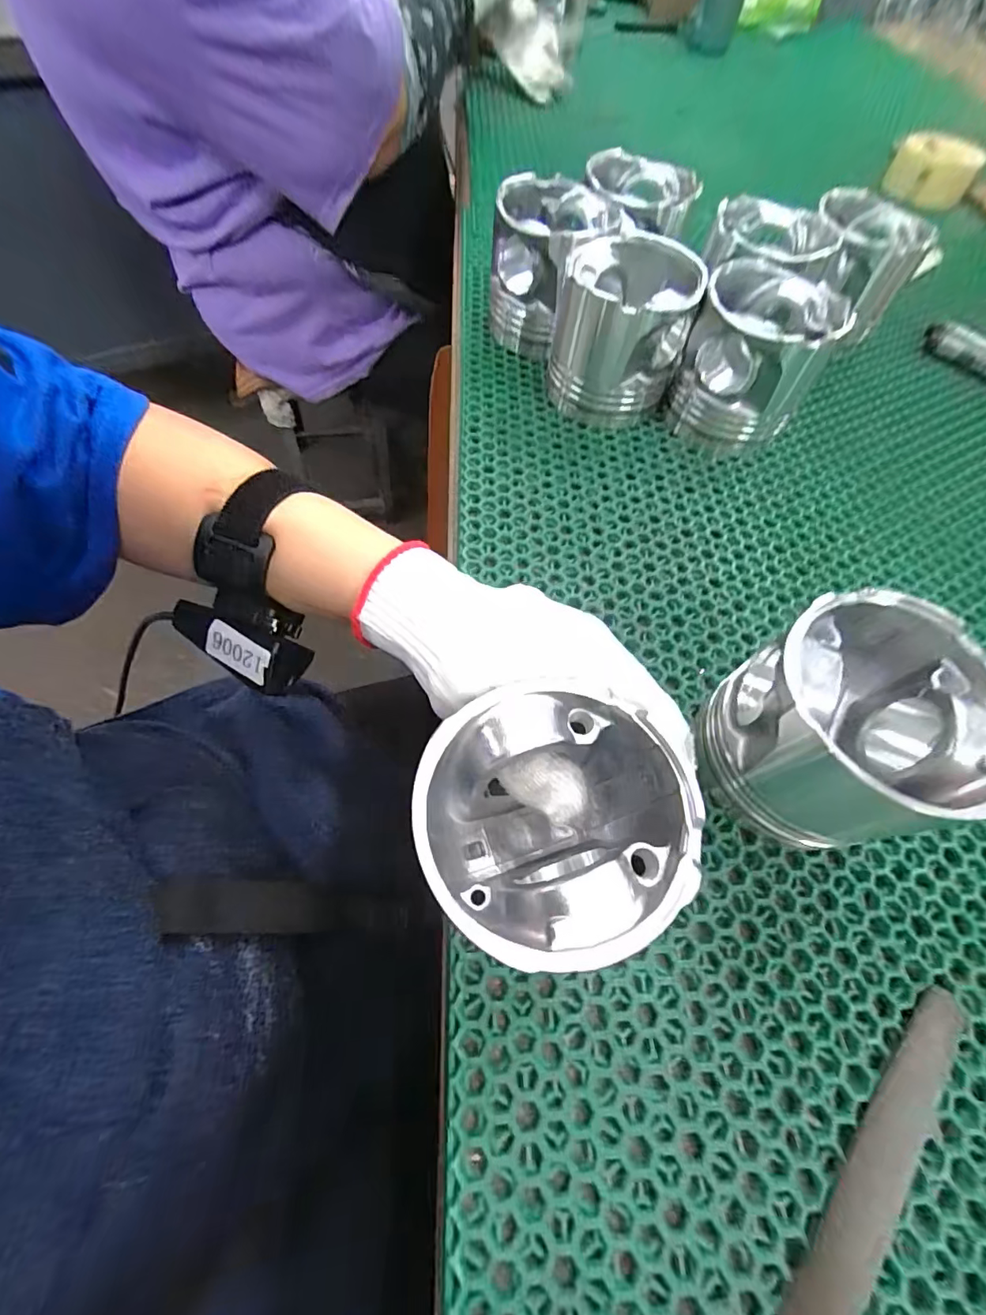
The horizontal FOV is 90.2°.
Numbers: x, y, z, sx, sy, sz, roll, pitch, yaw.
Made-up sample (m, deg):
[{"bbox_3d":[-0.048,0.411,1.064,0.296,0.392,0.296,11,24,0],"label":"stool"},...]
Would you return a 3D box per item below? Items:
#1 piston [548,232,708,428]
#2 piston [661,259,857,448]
[{"bbox_3d":[0.093,-0.243,0.367,0.094,0.086,0.097,6,62,-1],"label":"piston"},{"bbox_3d":[0.187,-0.218,0.362,0.087,0.090,0.096,25,63,9],"label":"piston"}]

